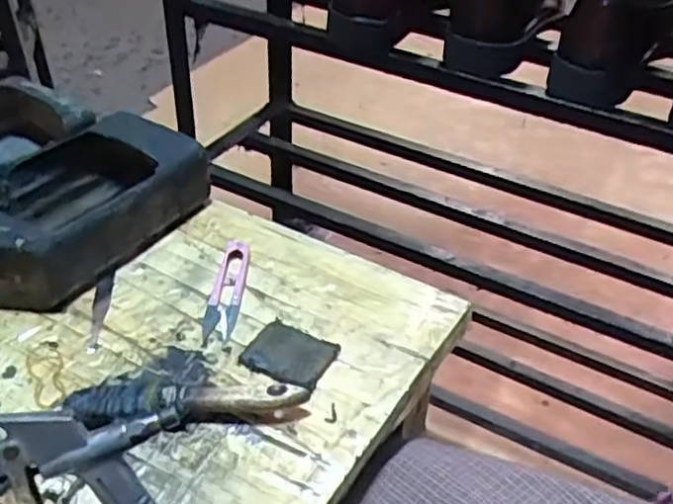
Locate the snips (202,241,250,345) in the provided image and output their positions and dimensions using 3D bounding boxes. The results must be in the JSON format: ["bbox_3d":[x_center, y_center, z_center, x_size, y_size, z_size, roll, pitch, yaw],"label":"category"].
[{"bbox_3d":[-0.083,0.026,0.536,0.025,0.011,0.103,4,40,0],"label":"snips"}]

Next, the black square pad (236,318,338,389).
[{"bbox_3d":[-0.029,0.067,0.483,0.055,0.011,0.049,23,43,22],"label":"black square pad"}]

